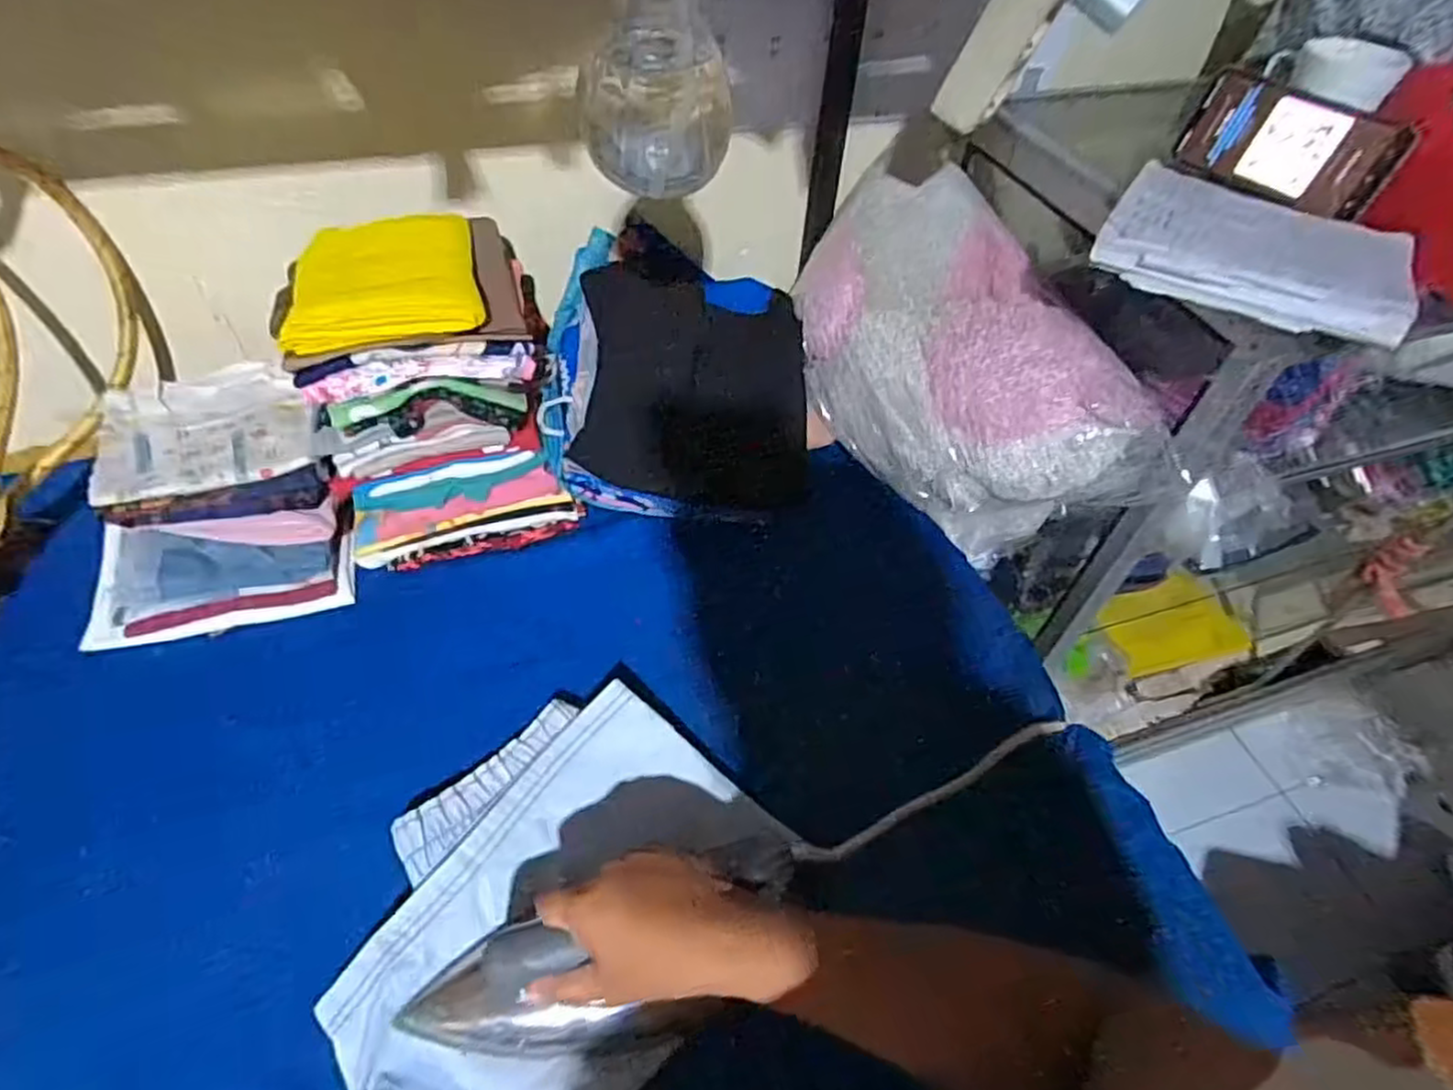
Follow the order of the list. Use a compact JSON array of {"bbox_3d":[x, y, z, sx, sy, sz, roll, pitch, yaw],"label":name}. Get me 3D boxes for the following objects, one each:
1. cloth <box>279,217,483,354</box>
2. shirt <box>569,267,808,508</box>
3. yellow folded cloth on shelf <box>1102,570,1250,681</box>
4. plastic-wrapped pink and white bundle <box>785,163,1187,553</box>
[{"bbox_3d":[-0.281,-0.222,0.594,0.142,0.024,0.154,-11,52,-12],"label":"cloth"},{"bbox_3d":[-0.030,-0.161,0.746,0.225,0.019,0.244,2,81,-6],"label":"shirt"},{"bbox_3d":[0.800,0.151,1.318,0.036,0.272,0.175,-39,84,-20],"label":"yellow folded cloth on shelf"},{"bbox_3d":[0.235,-0.160,0.709,0.168,0.237,0.372,-27,57,-23],"label":"plastic-wrapped pink and white bundle"}]

